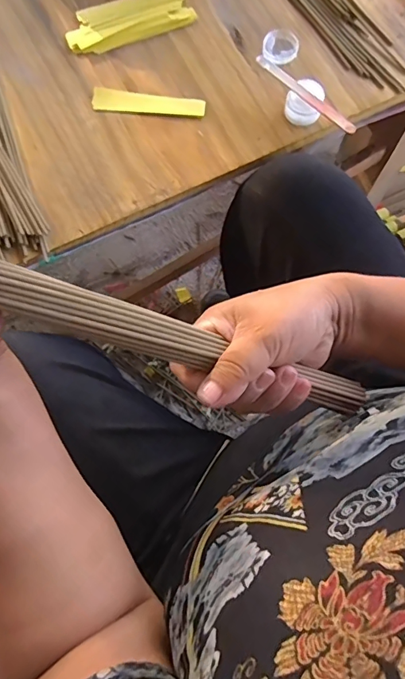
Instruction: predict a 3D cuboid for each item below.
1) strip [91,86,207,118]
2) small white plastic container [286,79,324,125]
[{"bbox_3d":[-0.056,-0.247,0.464,0.116,0.004,0.023,8,77,2],"label":"strip"},{"bbox_3d":[0.104,-0.241,0.453,0.036,0.027,0.034,0,77,1],"label":"small white plastic container"}]

